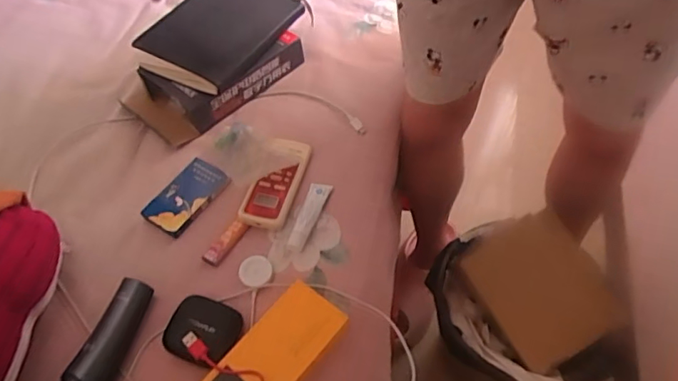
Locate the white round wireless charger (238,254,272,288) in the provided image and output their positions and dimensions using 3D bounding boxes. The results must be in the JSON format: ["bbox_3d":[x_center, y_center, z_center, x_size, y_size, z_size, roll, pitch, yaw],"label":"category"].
[{"bbox_3d":[-0.094,0.089,0.591,0.035,0.006,0.036,0,56,1],"label":"white round wireless charger"}]

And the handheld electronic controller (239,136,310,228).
[{"bbox_3d":[-0.076,-0.012,0.648,0.055,0.023,0.127,11,57,9],"label":"handheld electronic controller"}]

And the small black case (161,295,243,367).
[{"bbox_3d":[-0.139,0.145,0.549,0.075,0.030,0.064,23,59,16],"label":"small black case"}]

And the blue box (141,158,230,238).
[{"bbox_3d":[-0.186,0.008,0.650,0.057,0.020,0.101,28,61,18],"label":"blue box"}]

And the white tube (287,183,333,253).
[{"bbox_3d":[-0.037,0.029,0.625,0.024,0.010,0.095,18,58,13],"label":"white tube"}]

